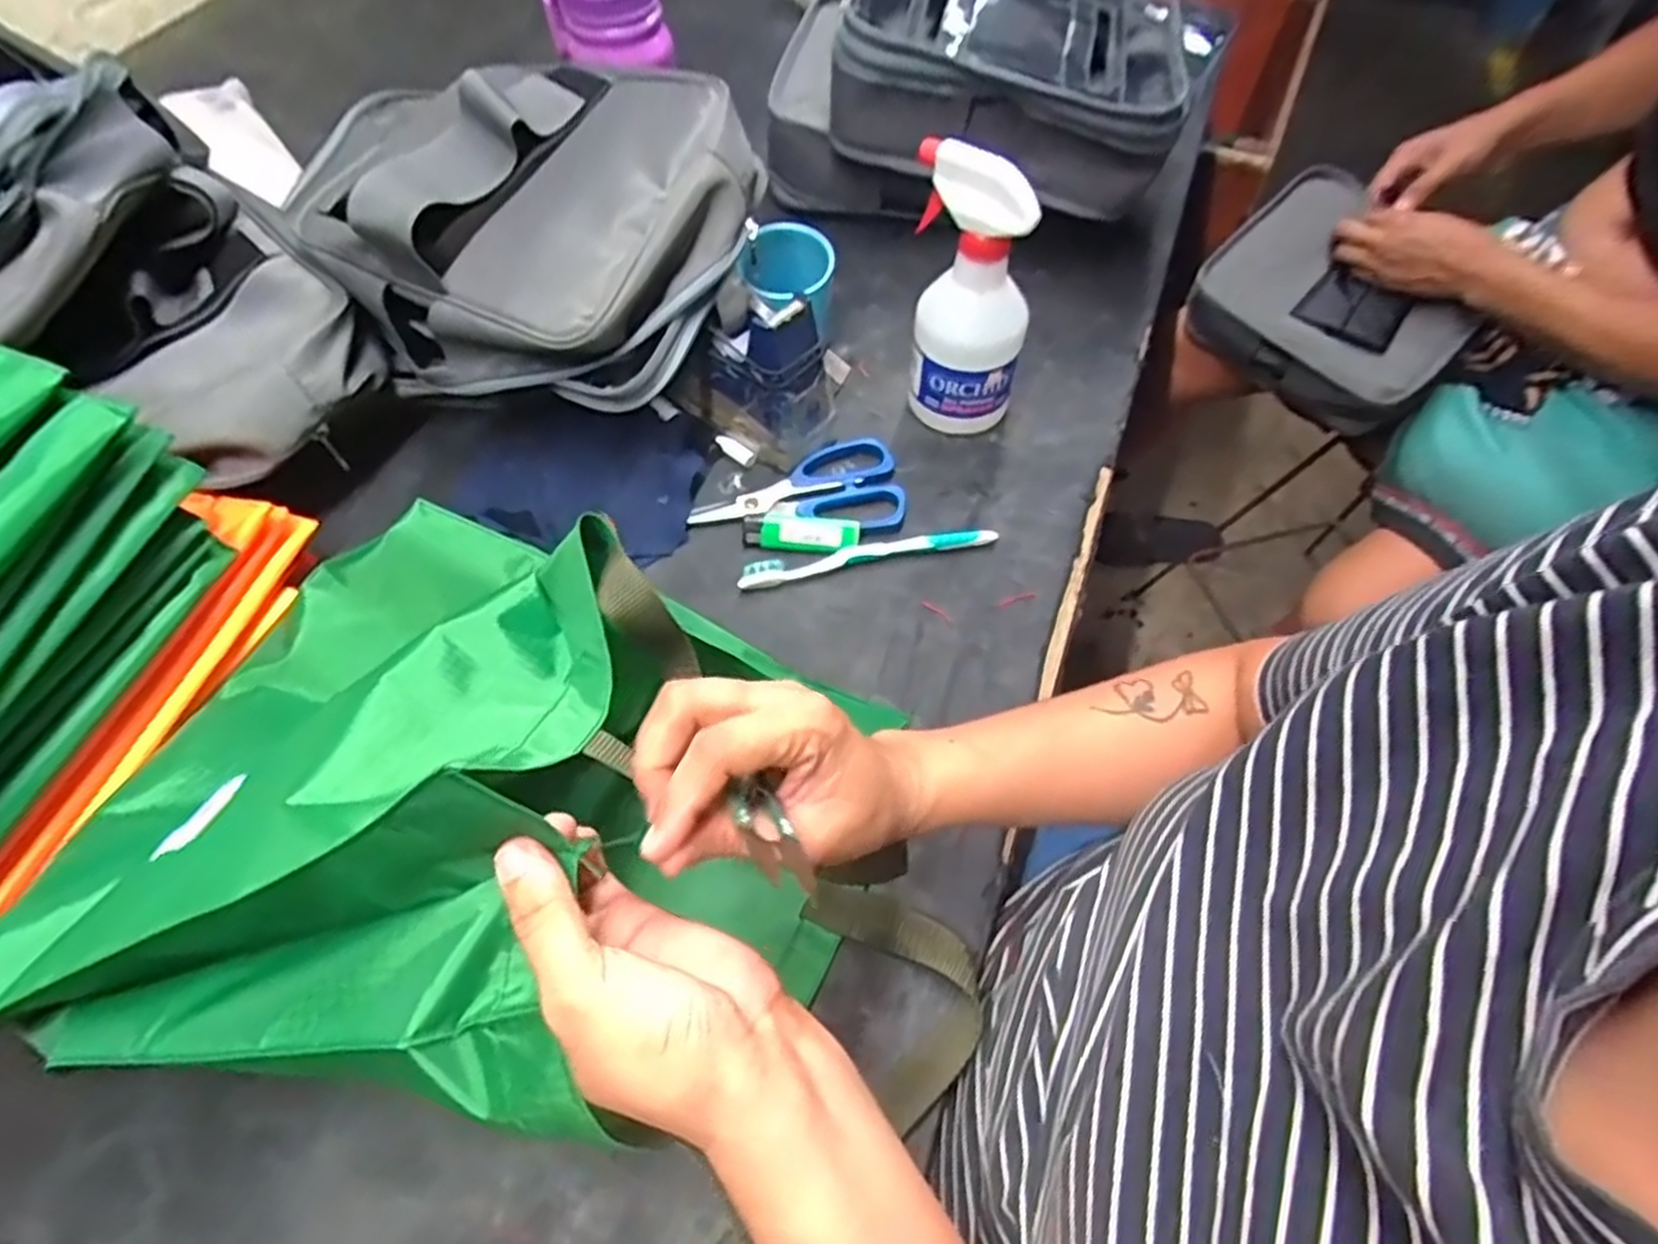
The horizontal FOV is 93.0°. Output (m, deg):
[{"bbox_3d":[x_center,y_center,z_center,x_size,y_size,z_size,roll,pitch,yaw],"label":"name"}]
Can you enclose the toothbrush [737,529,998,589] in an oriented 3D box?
[{"bbox_3d":[0.028,-0.046,0.541,0.178,0.013,0.017,-10,60,-6],"label":"toothbrush"}]

